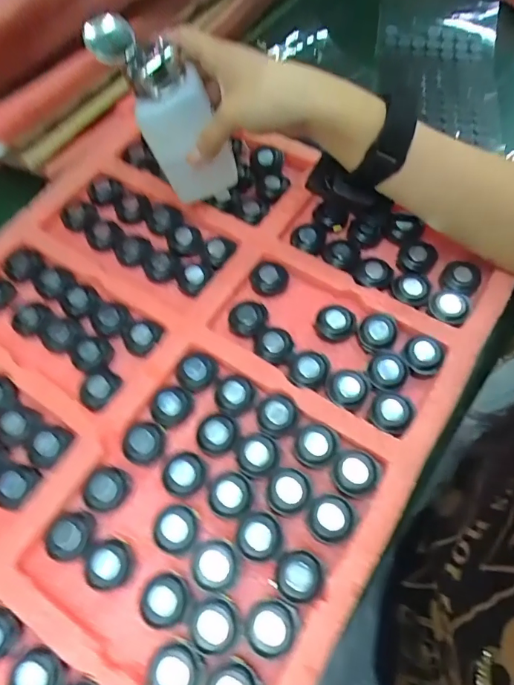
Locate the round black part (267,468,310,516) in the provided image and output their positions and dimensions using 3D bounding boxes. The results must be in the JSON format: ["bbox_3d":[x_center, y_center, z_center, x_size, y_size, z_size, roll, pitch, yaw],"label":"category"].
[{"bbox_3d":[0.020,0.094,0.287,0.025,0.006,0.027,-1,64,2],"label":"round black part"}]

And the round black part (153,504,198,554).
[{"bbox_3d":[-0.050,0.116,0.282,0.025,0.012,0.026,-1,64,2],"label":"round black part"}]

